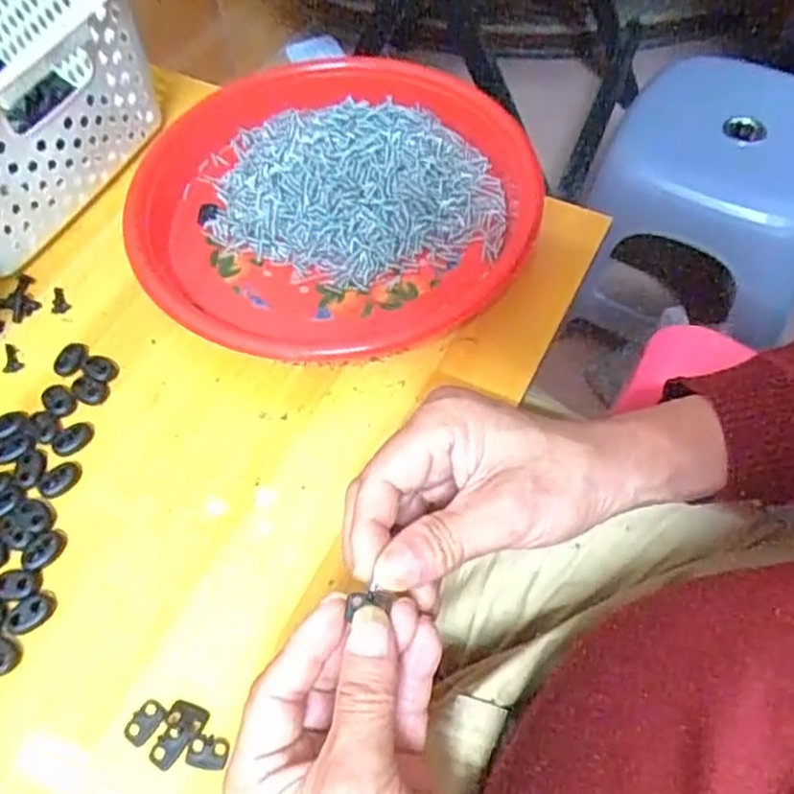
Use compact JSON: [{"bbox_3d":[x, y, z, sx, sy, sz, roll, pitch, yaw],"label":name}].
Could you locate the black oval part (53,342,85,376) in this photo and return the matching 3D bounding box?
[{"bbox_3d":[-0.191,-0.022,0.405,0.017,0.004,0.022,16,63,11],"label":"black oval part"}]

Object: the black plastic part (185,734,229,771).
[{"bbox_3d":[-0.082,0.153,0.301,0.017,0.004,0.013,8,60,7],"label":"black plastic part"}]

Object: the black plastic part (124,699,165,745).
[{"bbox_3d":[-0.113,0.144,0.309,0.012,0.004,0.018,35,66,20],"label":"black plastic part"}]

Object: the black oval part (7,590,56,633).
[{"bbox_3d":[-0.176,0.103,0.334,0.023,0.004,0.014,-37,65,-18],"label":"black oval part"}]

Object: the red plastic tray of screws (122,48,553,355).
[{"bbox_3d":[-0.052,-0.141,0.445,0.243,0.045,0.254,-29,63,-15],"label":"red plastic tray of screws"}]

